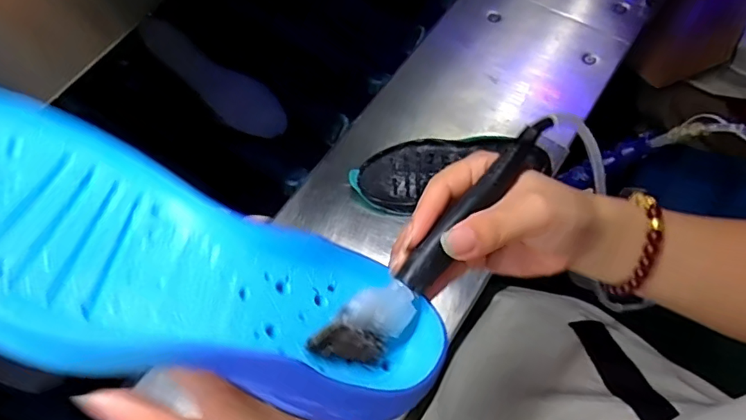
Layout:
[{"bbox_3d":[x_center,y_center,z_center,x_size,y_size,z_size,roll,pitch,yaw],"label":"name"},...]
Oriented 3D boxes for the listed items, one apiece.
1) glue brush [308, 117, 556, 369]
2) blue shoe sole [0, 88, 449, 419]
[{"bbox_3d":[0.036,0.013,0.259,0.023,0.028,0.166,37,69,17],"label":"glue brush"},{"bbox_3d":[-0.079,0.030,0.220,0.234,0.029,0.090,27,66,-16],"label":"blue shoe sole"}]

